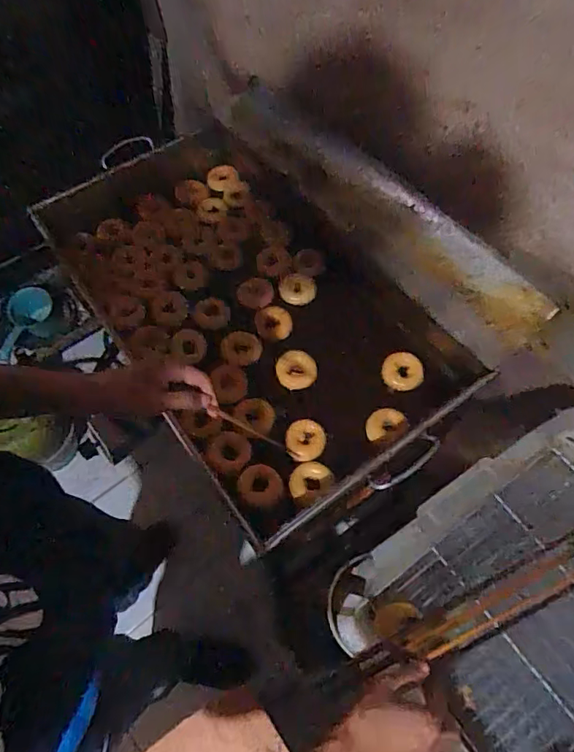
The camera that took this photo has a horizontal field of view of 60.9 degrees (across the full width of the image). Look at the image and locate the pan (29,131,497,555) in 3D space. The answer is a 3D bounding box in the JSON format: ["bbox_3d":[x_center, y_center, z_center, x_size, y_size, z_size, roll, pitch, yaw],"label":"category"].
[{"bbox_3d":[-0.075,-0.154,0.930,0.490,0.129,0.842,-34,66,-15],"label":"pan"}]

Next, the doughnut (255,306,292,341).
[{"bbox_3d":[-0.026,-0.104,0.964,0.071,0.034,0.060,-3,62,1],"label":"doughnut"}]

